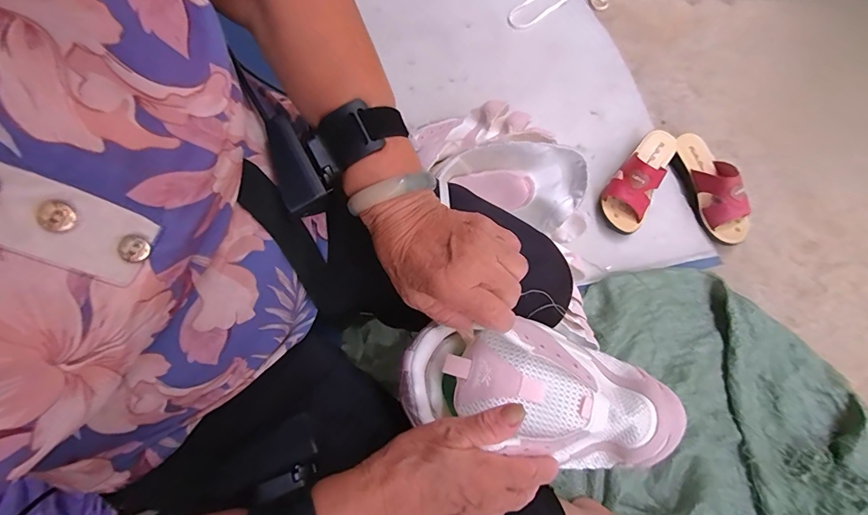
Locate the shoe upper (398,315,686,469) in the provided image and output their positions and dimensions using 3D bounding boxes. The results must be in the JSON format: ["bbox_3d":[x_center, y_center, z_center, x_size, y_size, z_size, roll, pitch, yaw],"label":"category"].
[{"bbox_3d":[0.090,0.109,0.332,0.228,0.065,0.089,16,72,-4],"label":"shoe upper"}]

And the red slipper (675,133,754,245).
[{"bbox_3d":[0.524,-0.138,0.775,0.076,0.084,0.226,-13,71,-2],"label":"red slipper"}]

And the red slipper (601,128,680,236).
[{"bbox_3d":[0.383,-0.155,0.773,0.086,0.084,0.221,29,75,12],"label":"red slipper"}]

